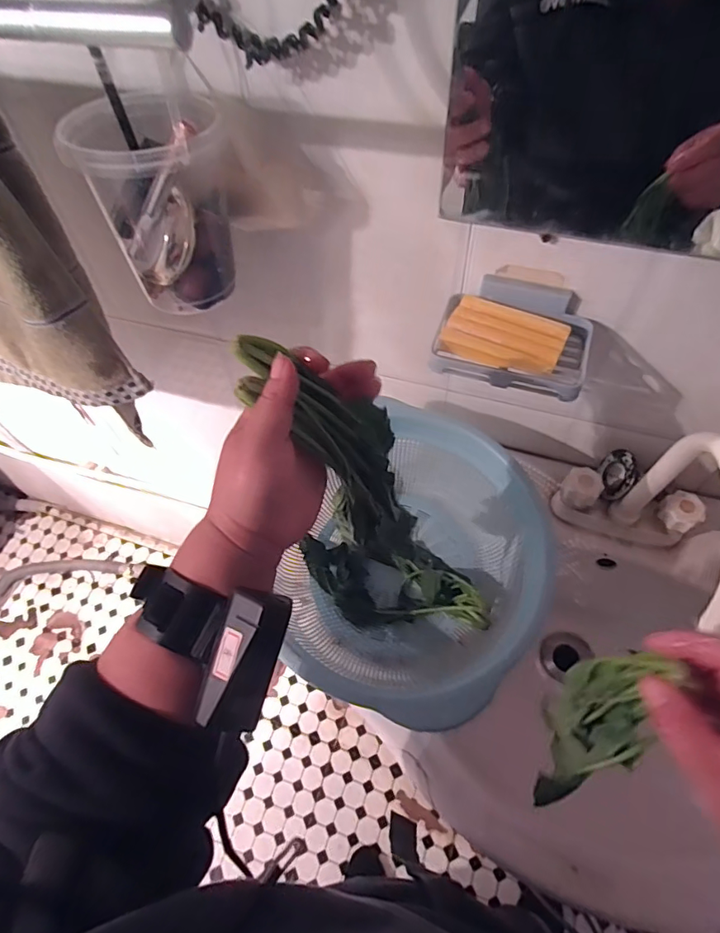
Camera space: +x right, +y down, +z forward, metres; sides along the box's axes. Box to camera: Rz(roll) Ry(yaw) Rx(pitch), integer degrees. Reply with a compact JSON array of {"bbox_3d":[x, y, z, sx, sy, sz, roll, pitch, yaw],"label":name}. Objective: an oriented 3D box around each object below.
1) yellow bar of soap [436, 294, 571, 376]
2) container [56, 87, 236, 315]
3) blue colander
[{"bbox_3d":[0.125,-0.112,0.429,0.096,0.021,0.053,21,60,17],"label":"yellow bar of soap"},{"bbox_3d":[-0.159,-0.224,0.422,0.109,0.138,0.121,-9,56,-3],"label":"container"},{"bbox_3d":[0.051,0.109,0.505,0.264,0.130,0.257,-33,61,-17],"label":"blue colander"}]

